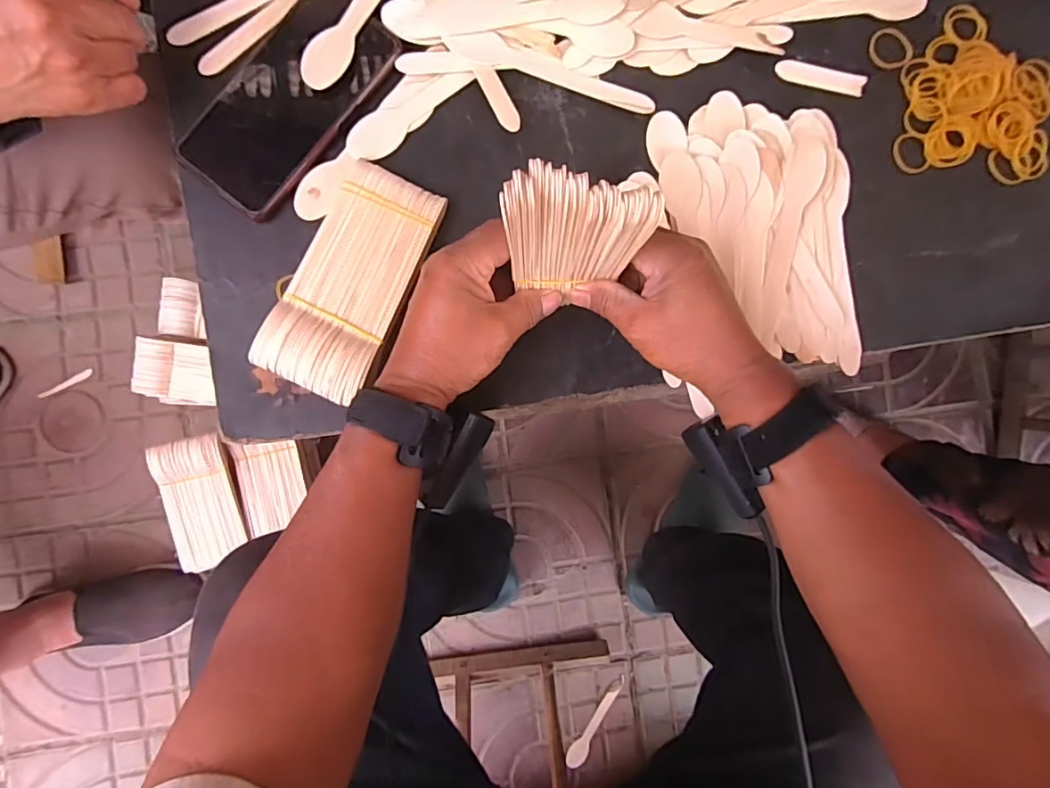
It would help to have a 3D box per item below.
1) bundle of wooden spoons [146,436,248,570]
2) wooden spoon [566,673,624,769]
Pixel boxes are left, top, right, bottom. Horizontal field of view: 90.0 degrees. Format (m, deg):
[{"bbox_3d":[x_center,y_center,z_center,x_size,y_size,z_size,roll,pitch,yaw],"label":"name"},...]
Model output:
[{"bbox_3d":[-0.384,0.128,0.619,0.074,0.028,0.151,-13,89,-2],"label":"bundle of wooden spoons"},{"bbox_3d":[0.107,0.500,0.804,0.030,0.006,0.156,28,88,-1],"label":"wooden spoon"}]

